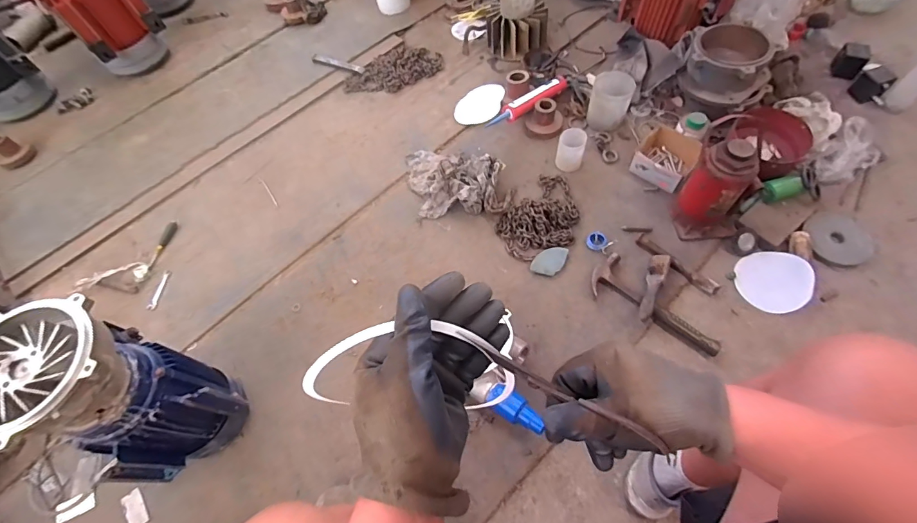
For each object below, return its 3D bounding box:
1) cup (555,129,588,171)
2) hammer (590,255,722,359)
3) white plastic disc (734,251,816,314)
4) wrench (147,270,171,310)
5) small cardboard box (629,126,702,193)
[{"bbox_3d":[0.332,-0.328,1.221,0.080,0.108,0.072,16,63,13],"label":"cup"},{"bbox_3d":[0.462,0.118,0.996,0.113,0.033,0.318,-37,65,-16],"label":"hammer"},{"bbox_3d":[0.767,0.050,1.001,0.153,0.020,0.144,-8,71,23],"label":"white plastic disc"},{"bbox_3d":[-0.833,0.078,1.152,0.021,0.004,0.117,3,61,6],"label":"wrench"},{"bbox_3d":[0.596,-0.298,1.192,0.154,0.077,0.155,38,70,22],"label":"small cardboard box"}]

